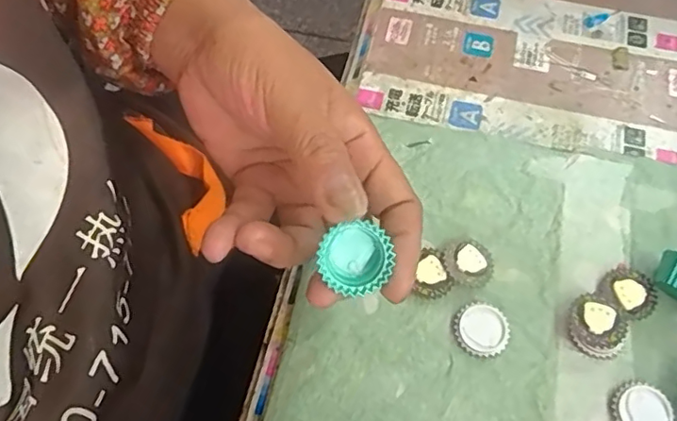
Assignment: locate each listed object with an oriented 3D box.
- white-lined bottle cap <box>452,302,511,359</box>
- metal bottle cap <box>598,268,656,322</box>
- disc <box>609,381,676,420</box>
[{"bbox_3d":[0.075,0.063,0.294,0.028,0.007,0.027,0,64,0],"label":"white-lined bottle cap"},{"bbox_3d":[0.157,0.044,0.303,0.029,0.006,0.028,0,64,0],"label":"metal bottle cap"},{"bbox_3d":[0.150,0.099,0.276,0.028,0.007,0.027,0,64,0],"label":"disc"}]

